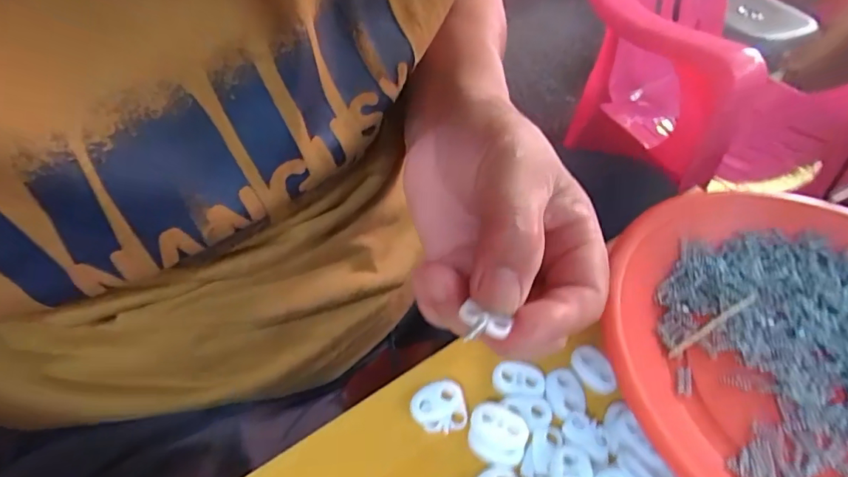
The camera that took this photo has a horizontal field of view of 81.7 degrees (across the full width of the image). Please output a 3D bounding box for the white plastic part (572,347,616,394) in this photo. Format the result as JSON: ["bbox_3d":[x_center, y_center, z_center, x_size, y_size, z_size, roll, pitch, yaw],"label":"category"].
[{"bbox_3d":[0.073,0.056,0.211,0.009,0.011,0.022,-20,53,-19],"label":"white plastic part"}]

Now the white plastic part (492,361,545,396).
[{"bbox_3d":[0.040,0.060,0.208,0.021,0.006,0.013,4,49,0],"label":"white plastic part"}]

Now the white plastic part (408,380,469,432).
[{"bbox_3d":[0.006,0.068,0.199,0.022,0.004,0.020,2,49,-2],"label":"white plastic part"}]

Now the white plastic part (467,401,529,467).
[{"bbox_3d":[0.029,0.075,0.188,0.022,0.012,0.019,17,50,12],"label":"white plastic part"}]

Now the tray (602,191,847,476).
[{"bbox_3d":[0.176,0.053,0.208,0.185,0.024,0.186,14,50,9],"label":"tray"}]

